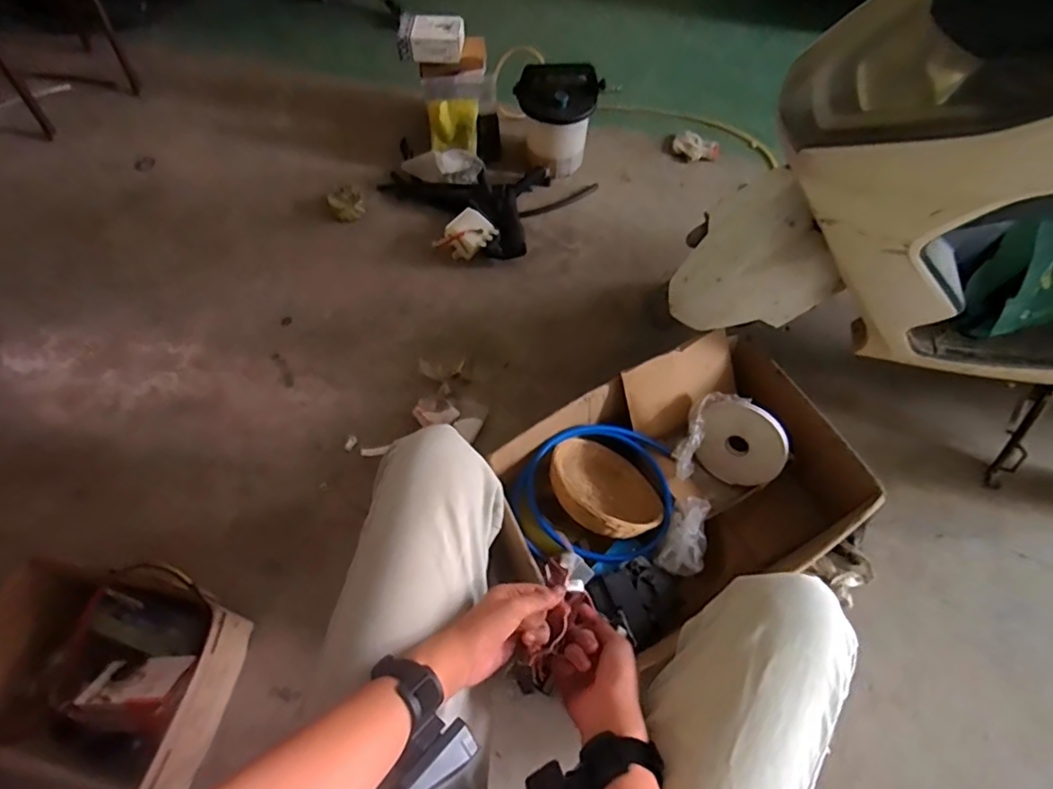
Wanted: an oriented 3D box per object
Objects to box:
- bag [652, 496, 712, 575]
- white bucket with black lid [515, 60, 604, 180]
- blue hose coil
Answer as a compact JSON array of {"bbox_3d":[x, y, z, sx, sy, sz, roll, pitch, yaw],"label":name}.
[{"bbox_3d":[0.266,0.225,0.923,0.067,0.043,0.141,30,63,16],"label":"bag"},{"bbox_3d":[0.074,-0.703,1.438,0.164,0.238,0.154,0,59,-1],"label":"white bucket with black lid"},{"bbox_3d":[0.113,0.162,0.969,0.265,0.073,0.240,8,60,4],"label":"blue hose coil"}]

